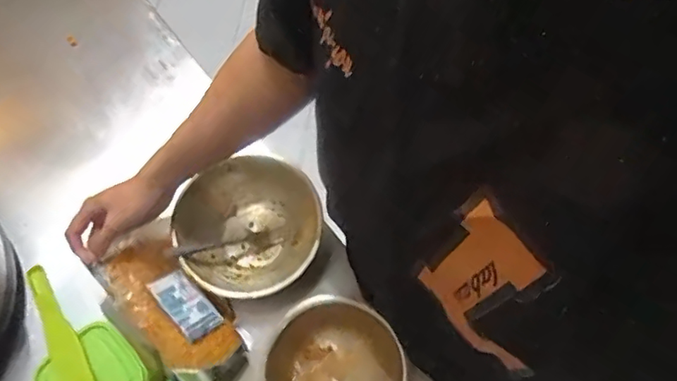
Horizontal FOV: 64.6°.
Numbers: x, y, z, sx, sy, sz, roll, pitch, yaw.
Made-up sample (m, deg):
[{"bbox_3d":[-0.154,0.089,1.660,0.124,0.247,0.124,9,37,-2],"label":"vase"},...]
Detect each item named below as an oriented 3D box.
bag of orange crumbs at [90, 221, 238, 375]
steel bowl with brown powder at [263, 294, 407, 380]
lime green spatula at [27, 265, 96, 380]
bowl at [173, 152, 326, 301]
[{"bbox_3d":[-0.213,0.140,0.671,0.110,0.048,0.194,-30,75,-41],"label":"bag of orange crumbs"},{"bbox_3d":[0.001,0.211,0.650,0.163,0.081,0.148,38,72,13],"label":"steel bowl with brown powder"},{"bbox_3d":[-0.286,0.167,0.562,0.032,0.028,0.209,-28,71,-12],"label":"lime green spatula"},{"bbox_3d":[-0.120,0.049,0.744,0.193,0.078,0.205,0,68,-1],"label":"bowl"}]

